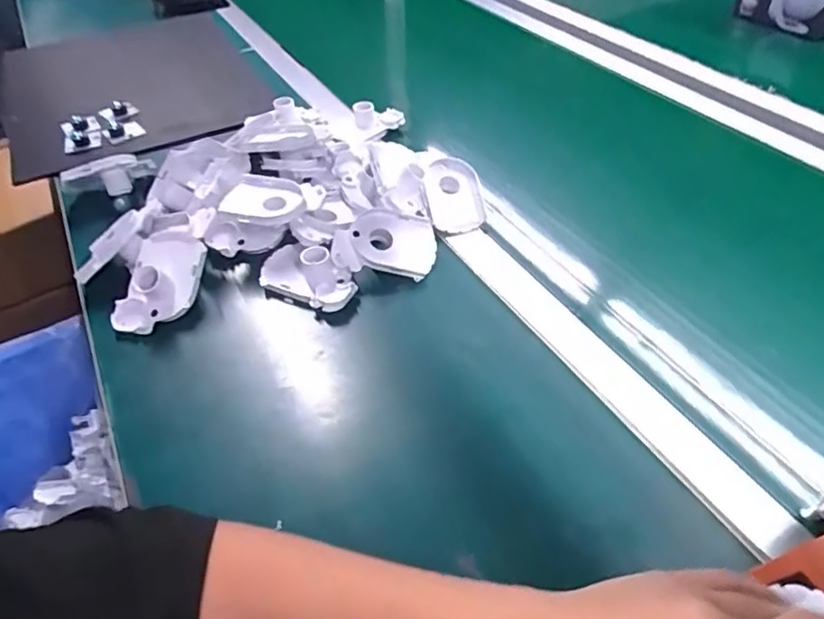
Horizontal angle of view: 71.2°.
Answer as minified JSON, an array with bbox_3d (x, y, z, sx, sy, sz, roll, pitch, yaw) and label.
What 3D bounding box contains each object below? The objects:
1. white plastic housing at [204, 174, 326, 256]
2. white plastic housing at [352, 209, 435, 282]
[{"bbox_3d":[-0.150,-0.103,0.608,0.117,0.048,0.073,-5,45,-1],"label":"white plastic housing"},{"bbox_3d":[-0.017,-0.063,0.575,0.084,0.016,0.065,3,72,-15],"label":"white plastic housing"}]

